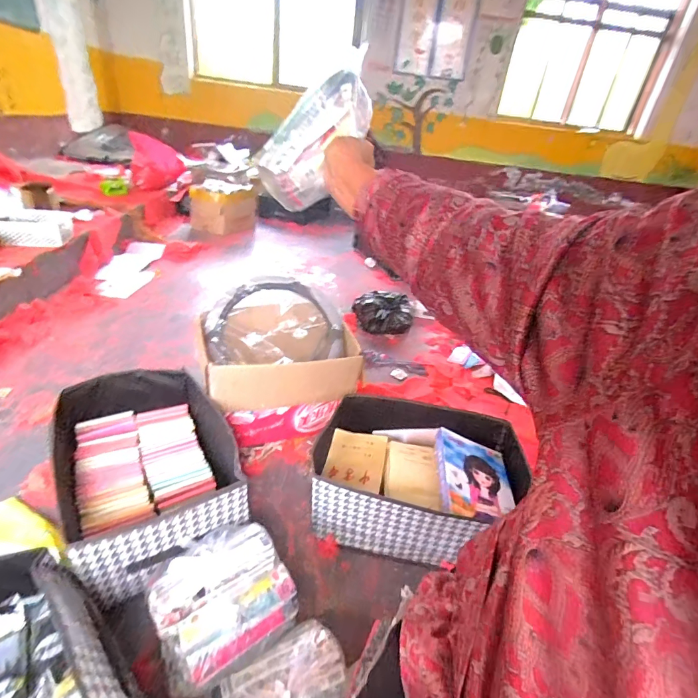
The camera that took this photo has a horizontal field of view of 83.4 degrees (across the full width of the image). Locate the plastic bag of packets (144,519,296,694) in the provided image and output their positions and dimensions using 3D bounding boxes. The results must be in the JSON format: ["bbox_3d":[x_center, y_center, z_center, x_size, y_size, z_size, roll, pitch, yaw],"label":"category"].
[{"bbox_3d":[-0.211,0.380,0.627,0.194,0.117,0.193,-20,39,-39],"label":"plastic bag of packets"}]

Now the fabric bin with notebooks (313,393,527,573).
[{"bbox_3d":[0.128,0.270,0.864,0.373,0.156,0.321,12,30,8],"label":"fabric bin with notebooks"}]

